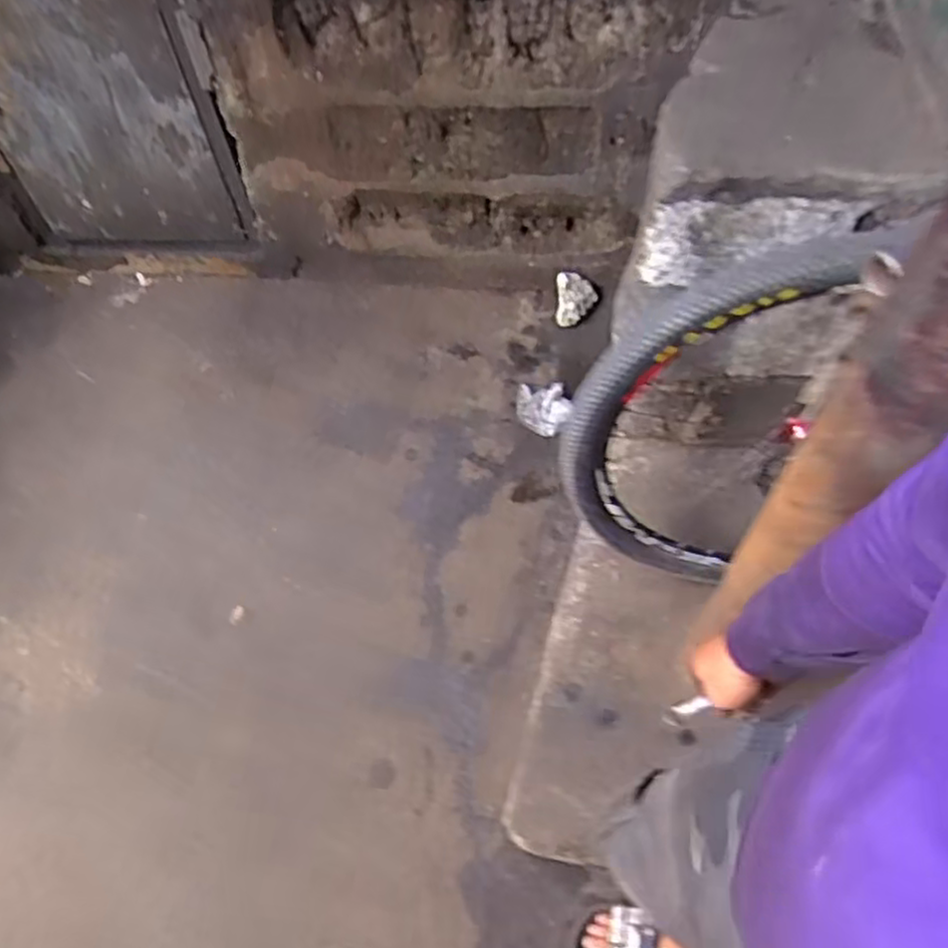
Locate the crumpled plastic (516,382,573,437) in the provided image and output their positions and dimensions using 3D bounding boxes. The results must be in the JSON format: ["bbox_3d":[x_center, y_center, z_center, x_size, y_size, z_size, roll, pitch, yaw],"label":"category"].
[{"bbox_3d":[0.160,-0.153,1.694,0.120,0.038,0.124,1,61,4],"label":"crumpled plastic"}]

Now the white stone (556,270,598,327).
[{"bbox_3d":[0.254,-0.430,1.816,0.097,0.072,0.113,0,61,4],"label":"white stone"}]

